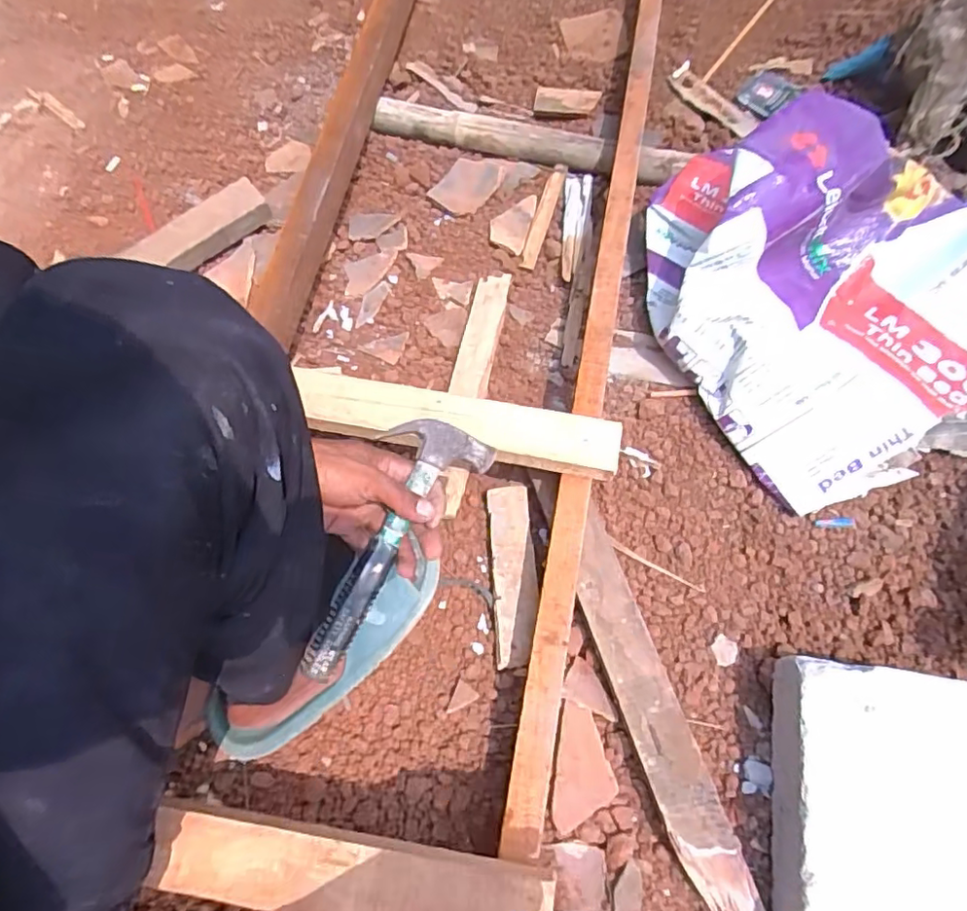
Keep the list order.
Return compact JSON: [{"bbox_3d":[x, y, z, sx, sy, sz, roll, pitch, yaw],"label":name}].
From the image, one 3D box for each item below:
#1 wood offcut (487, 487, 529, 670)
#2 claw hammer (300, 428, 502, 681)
[{"bbox_3d":[0.028,0.129,0.654,0.045,0.024,0.198,0,66,2],"label":"wood offcut"},{"bbox_3d":[-0.079,0.070,0.463,0.070,0.040,0.219,28,80,14],"label":"claw hammer"}]

